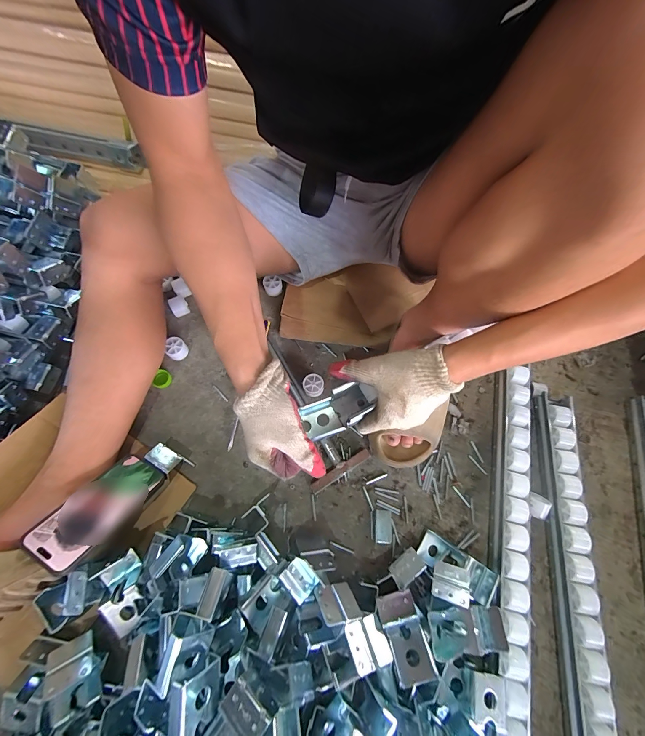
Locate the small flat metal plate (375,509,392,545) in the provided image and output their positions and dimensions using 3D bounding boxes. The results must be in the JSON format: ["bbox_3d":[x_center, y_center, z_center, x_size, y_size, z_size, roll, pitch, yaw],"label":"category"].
[{"bbox_3d":[0.092,0.239,0.466,0.024,0.004,0.047,5,70,-1],"label":"small flat metal plate"}]

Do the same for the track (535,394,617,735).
[{"bbox_3d":[0.328,0.406,0.383,0.053,0.052,0.787,10,70,1],"label":"track"}]

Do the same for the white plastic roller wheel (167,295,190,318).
[{"bbox_3d":[-0.260,-0.109,0.563,0.029,0.024,0.035,-27,74,-11],"label":"white plastic roller wheel"}]

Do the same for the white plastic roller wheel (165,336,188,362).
[{"bbox_3d":[-0.254,-0.033,0.536,0.031,0.031,0.035,38,73,11],"label":"white plastic roller wheel"}]

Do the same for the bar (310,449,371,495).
[{"bbox_3d":[0.028,0.158,0.477,0.103,0.008,0.017,-30,74,-12],"label":"bar"}]

